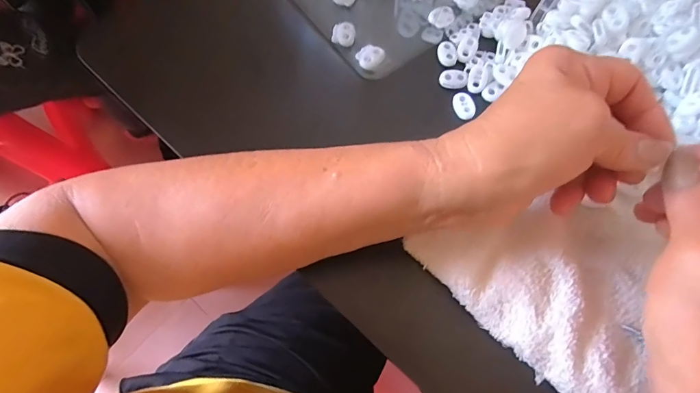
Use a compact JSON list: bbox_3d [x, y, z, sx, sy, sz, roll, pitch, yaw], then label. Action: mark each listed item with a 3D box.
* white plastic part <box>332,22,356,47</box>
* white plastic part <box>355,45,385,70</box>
[{"bbox_3d":[-0.005,-0.137,0.326,0.019,0.010,0.022,1,69,-1],"label":"white plastic part"},{"bbox_3d":[0.016,-0.116,0.320,0.022,0.008,0.020,0,69,-1],"label":"white plastic part"}]

